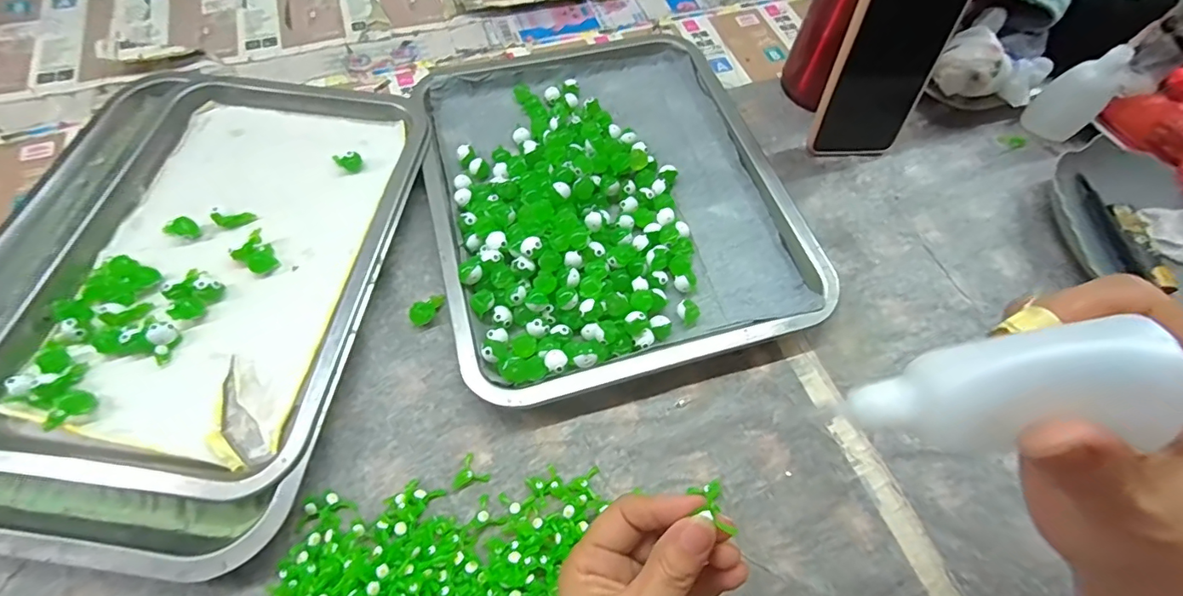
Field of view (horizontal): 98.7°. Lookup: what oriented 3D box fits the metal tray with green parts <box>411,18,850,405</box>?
[{"bbox_3d":[0.005,-0.103,0.402,0.258,0.032,0.340,-14,64,-10],"label":"metal tray with green parts"}]

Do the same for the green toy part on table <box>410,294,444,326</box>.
[{"bbox_3d":[-0.111,0.008,0.347,0.026,0.012,0.014,-35,70,-19],"label":"green toy part on table"}]

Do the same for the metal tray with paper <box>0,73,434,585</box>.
[{"bbox_3d":[-0.292,-0.023,0.348,0.290,0.024,0.349,8,62,1],"label":"metal tray with paper"}]

